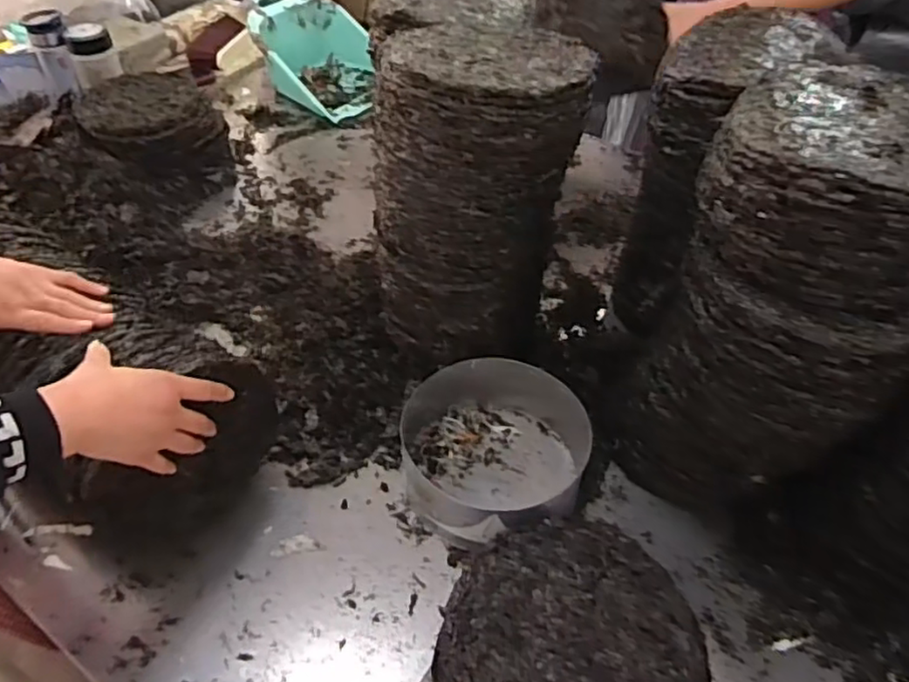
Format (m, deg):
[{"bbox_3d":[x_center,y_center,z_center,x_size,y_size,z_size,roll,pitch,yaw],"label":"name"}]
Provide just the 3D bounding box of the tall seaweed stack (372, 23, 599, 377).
[{"bbox_3d":[0.021,-0.144,0.755,0.212,0.371,0.180,11,47,9],"label":"tall seaweed stack"}]

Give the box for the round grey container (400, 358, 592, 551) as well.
[{"bbox_3d":[0.046,0.128,0.739,0.200,0.087,0.209,1,46,-1],"label":"round grey container"}]

